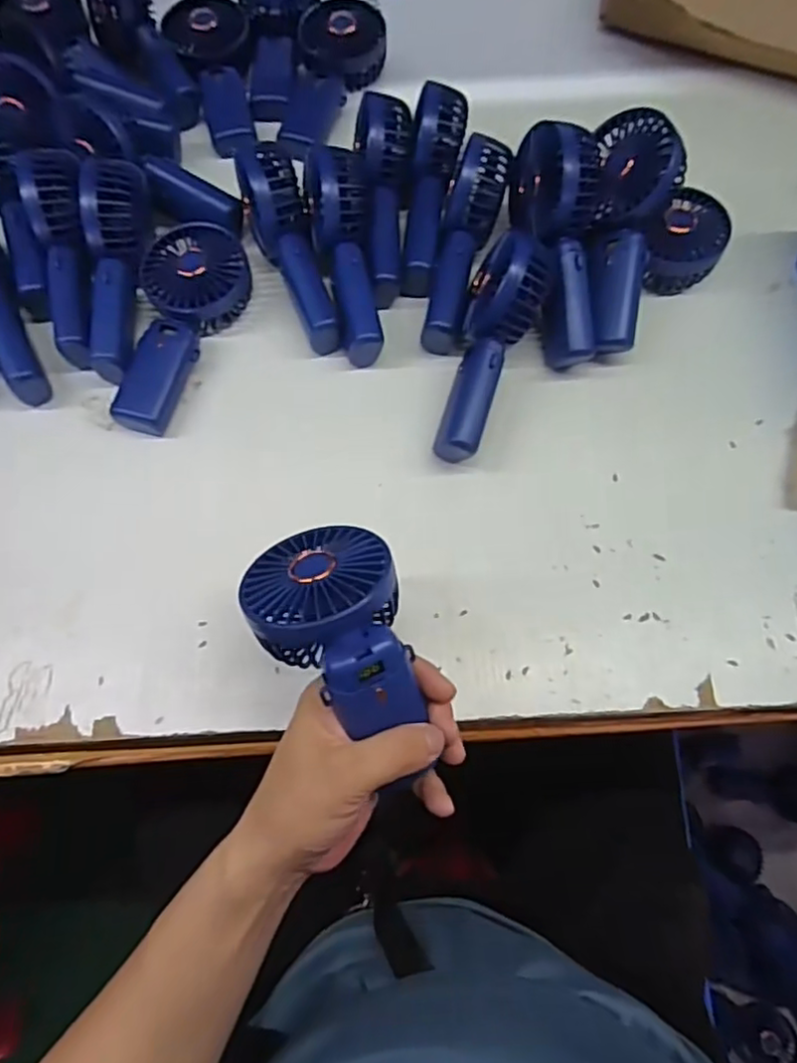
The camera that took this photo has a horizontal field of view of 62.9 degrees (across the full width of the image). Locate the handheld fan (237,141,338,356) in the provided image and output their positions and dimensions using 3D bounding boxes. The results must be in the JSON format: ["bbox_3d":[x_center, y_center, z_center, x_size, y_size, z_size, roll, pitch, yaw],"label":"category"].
[{"bbox_3d":[-0.092,-0.234,0.538,0.048,0.074,0.182,-17,82,-5],"label":"handheld fan"}]

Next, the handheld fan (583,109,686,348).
[{"bbox_3d":[0.179,-0.232,0.505,0.066,0.036,0.178,7,96,4],"label":"handheld fan"}]

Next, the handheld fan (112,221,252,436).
[{"bbox_3d":[-0.171,-0.163,0.525,0.086,0.045,0.181,5,69,3],"label":"handheld fan"}]

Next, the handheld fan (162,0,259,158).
[{"bbox_3d":[-0.173,-0.448,0.634,0.079,0.035,0.180,-19,69,-6],"label":"handheld fan"}]

